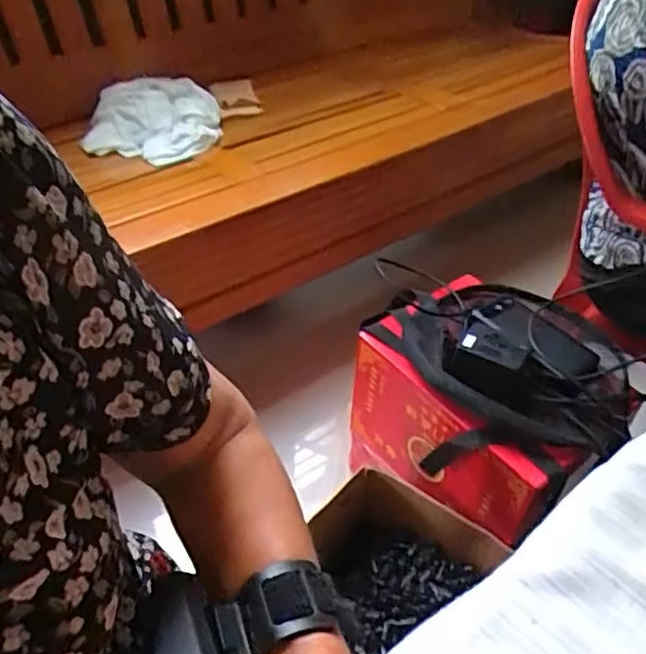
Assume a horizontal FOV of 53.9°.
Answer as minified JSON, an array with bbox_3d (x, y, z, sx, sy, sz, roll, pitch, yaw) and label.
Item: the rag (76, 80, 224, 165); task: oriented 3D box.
[{"bbox_3d":[-0.289,-0.378,1.131,0.206,0.045,0.215,9,63,-3],"label":"rag"}]

